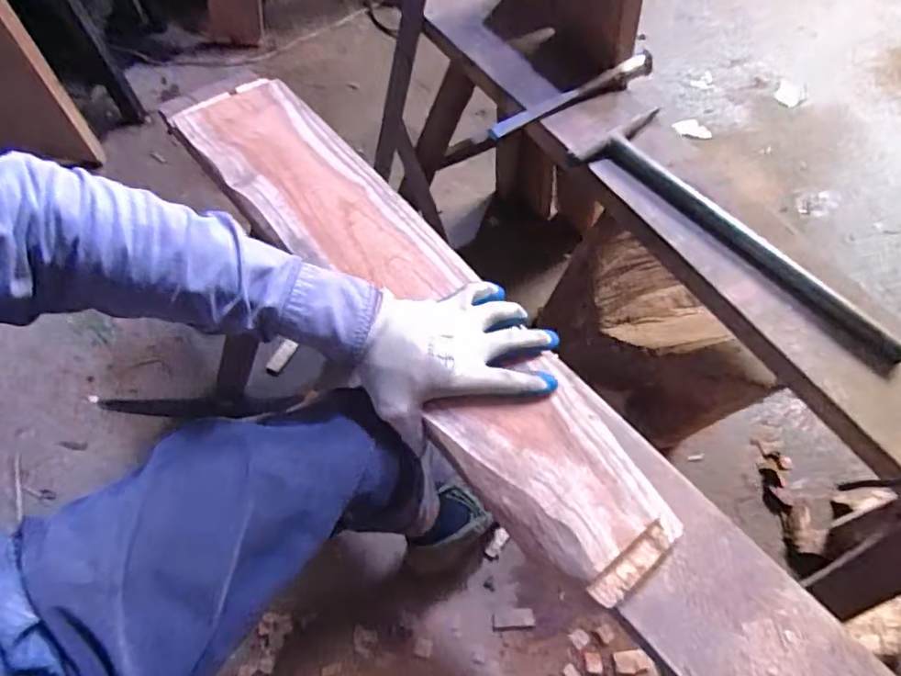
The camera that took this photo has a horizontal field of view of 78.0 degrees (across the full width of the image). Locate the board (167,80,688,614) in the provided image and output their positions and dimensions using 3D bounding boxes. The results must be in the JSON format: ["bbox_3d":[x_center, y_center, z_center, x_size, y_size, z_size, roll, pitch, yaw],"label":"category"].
[{"bbox_3d":[-0.053,-0.050,0.539,0.141,0.017,0.646,-32,68,-22],"label":"board"}]

